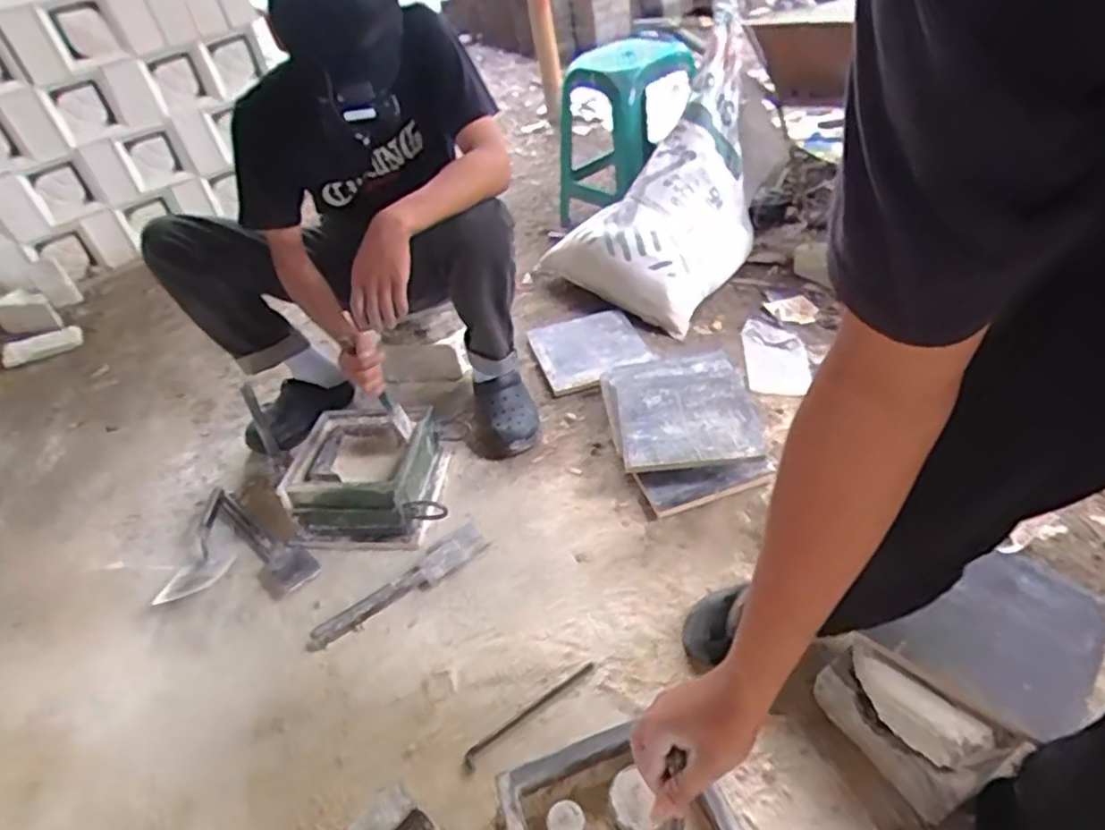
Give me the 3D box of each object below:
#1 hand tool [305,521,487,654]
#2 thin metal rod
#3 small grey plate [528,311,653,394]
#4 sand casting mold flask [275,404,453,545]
[{"bbox_3d":[-0.256,0.287,1.153,0.326,0.012,0.061,-31,48,-26],"label":"hand tool"},{"bbox_3d":[-0.033,0.432,1.003,0.231,0.008,0.026,-32,48,-27],"label":"thin metal rod"},{"bbox_3d":[0.087,-0.168,1.648,0.246,0.034,0.257,-13,42,-9],"label":"small grey plate"},{"bbox_3d":[-0.342,0.112,1.288,0.261,0.128,0.250,-5,42,0],"label":"sand casting mold flask"}]

